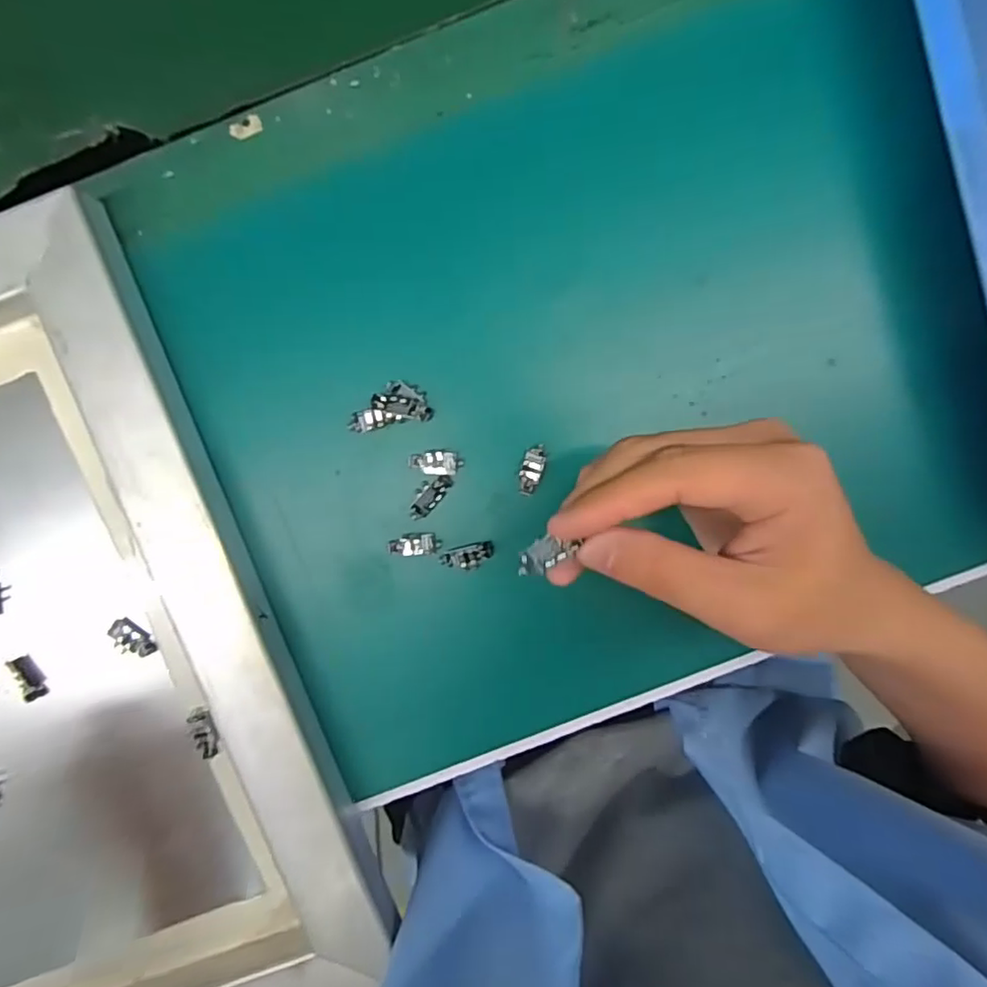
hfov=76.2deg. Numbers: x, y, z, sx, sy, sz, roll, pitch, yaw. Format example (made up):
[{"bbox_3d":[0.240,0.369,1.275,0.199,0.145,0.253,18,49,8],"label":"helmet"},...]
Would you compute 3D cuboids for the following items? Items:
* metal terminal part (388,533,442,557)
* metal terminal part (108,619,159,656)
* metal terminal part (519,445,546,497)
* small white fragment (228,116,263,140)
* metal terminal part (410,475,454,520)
[{"bbox_3d":[-0.040,0.026,0.323,0.027,0.007,0.012,-2,93,1],"label":"metal terminal part"},{"bbox_3d":[-0.186,0.075,0.324,0.022,0.013,0.012,41,93,-2],"label":"metal terminal part"},{"bbox_3d":[0.020,-0.011,0.316,0.011,0.004,0.026,9,93,0],"label":"metal terminal part"},{"bbox_3d":[-0.121,-0.180,0.308,0.016,0.004,0.007,-33,92,2],"label":"small white fragment"},{"bbox_3d":[-0.033,0.001,0.317,0.012,0.005,0.028,44,93,-2],"label":"metal terminal part"}]

